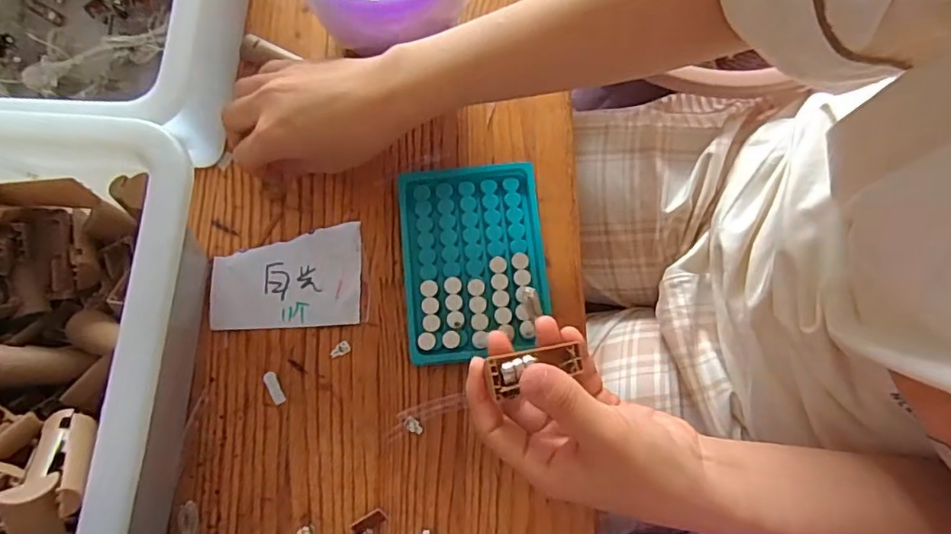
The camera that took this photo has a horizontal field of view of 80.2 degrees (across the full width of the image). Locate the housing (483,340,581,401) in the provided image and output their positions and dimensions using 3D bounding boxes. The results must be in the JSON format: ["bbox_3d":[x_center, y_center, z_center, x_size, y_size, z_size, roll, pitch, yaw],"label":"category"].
[{"bbox_3d":[0.030,0.048,0.272,0.050,0.007,0.018,-6,73,-23],"label":"housing"}]

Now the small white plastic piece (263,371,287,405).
[{"bbox_3d":[-0.130,0.078,0.364,0.008,0.004,0.022,-31,77,-10],"label":"small white plastic piece"}]

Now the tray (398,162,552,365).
[{"bbox_3d":[0.000,-0.005,0.384,0.096,0.014,0.130,-4,74,-3],"label":"tray"}]

